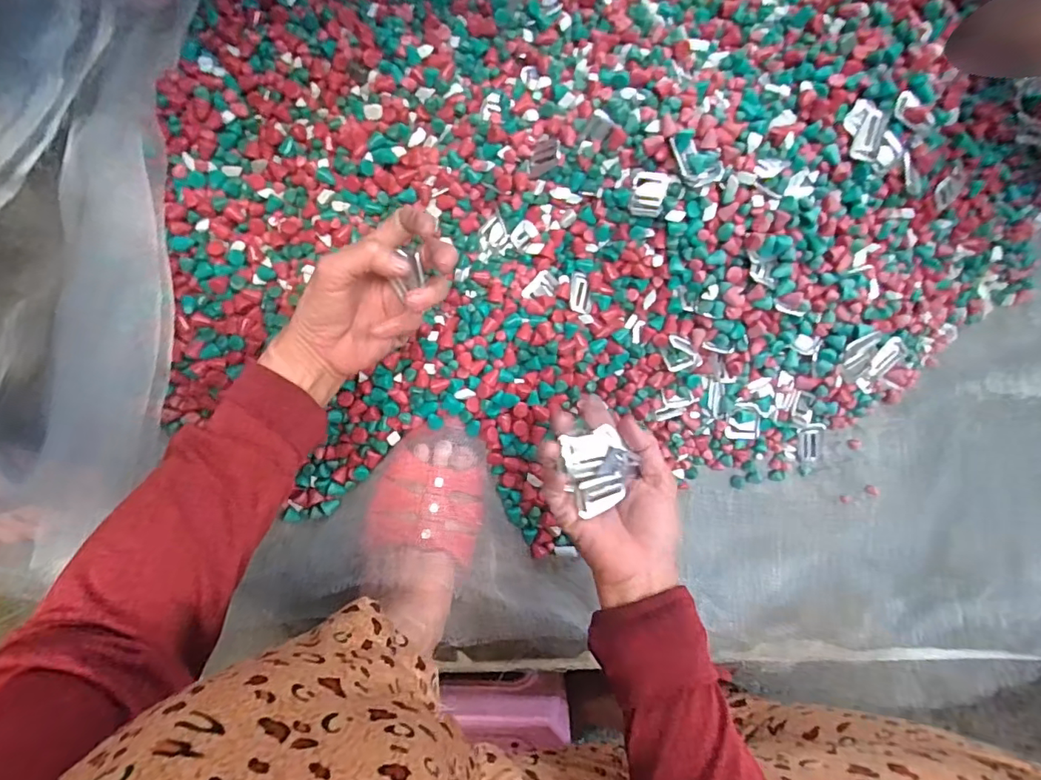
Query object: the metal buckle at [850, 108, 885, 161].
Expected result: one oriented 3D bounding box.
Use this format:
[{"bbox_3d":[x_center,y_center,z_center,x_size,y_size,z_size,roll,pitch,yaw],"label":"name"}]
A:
[{"bbox_3d":[0.290,-0.214,0.431,0.020,0.008,0.041,16,89,-5],"label":"metal buckle"}]

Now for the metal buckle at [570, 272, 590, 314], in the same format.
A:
[{"bbox_3d":[0.055,-0.090,0.477,0.017,0.005,0.039,0,80,-5],"label":"metal buckle"}]

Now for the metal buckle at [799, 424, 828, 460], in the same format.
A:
[{"bbox_3d":[0.293,0.053,0.515,0.027,0.007,0.038,-7,91,-5],"label":"metal buckle"}]

